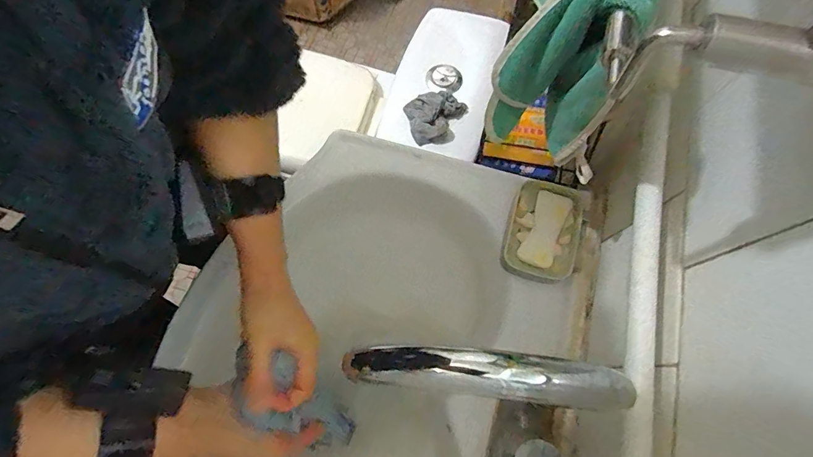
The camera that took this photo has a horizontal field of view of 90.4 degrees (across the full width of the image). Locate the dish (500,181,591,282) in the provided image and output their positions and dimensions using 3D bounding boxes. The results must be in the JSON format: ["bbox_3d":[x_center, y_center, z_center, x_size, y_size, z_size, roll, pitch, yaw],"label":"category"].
[{"bbox_3d":[0.173,0.003,0.509,0.088,0.031,0.123,18,69,5],"label":"dish"}]

